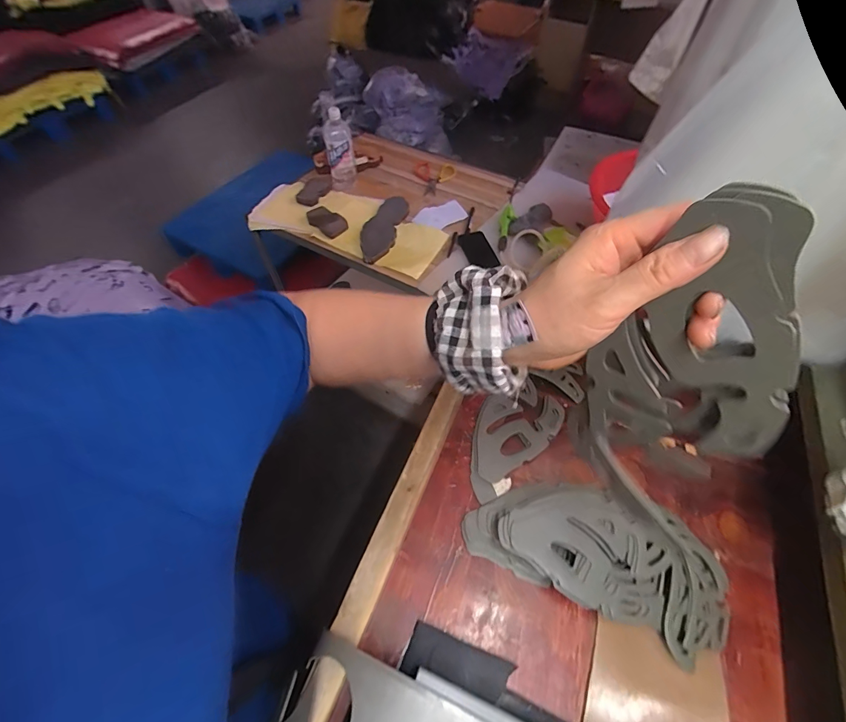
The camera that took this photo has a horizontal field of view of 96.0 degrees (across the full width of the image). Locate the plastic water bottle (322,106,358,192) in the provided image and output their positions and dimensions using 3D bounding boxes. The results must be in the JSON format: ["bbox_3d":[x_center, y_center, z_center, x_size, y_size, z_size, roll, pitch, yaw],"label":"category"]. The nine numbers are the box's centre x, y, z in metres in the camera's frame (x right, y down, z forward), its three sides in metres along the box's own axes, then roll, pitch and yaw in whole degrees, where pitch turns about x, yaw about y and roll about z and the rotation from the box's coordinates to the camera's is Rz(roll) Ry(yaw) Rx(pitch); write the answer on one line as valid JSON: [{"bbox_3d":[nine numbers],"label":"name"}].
[{"bbox_3d":[-0.258,-0.647,1.185,0.085,0.209,0.095,-7,57,-8],"label":"plastic water bottle"}]

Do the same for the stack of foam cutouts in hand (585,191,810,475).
[{"bbox_3d":[0.146,-0.001,0.218,0.097,0.181,0.017,12,44,39],"label":"stack of foam cutouts in hand"}]

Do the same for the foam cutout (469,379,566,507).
[{"bbox_3d":[0.114,0.099,0.527,0.177,0.019,0.097,-37,65,-24],"label":"foam cutout"}]

